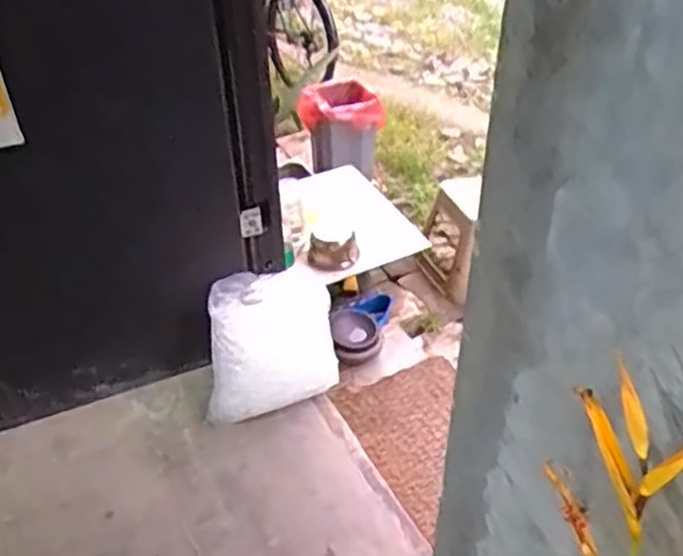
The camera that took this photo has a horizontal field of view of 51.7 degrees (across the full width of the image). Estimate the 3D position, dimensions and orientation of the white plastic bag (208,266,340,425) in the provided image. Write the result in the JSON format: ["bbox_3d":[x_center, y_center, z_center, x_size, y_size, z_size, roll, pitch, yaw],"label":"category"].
[{"bbox_3d":[-0.182,0.163,1.803,0.331,0.364,0.202,-7,41,-7],"label":"white plastic bag"}]

